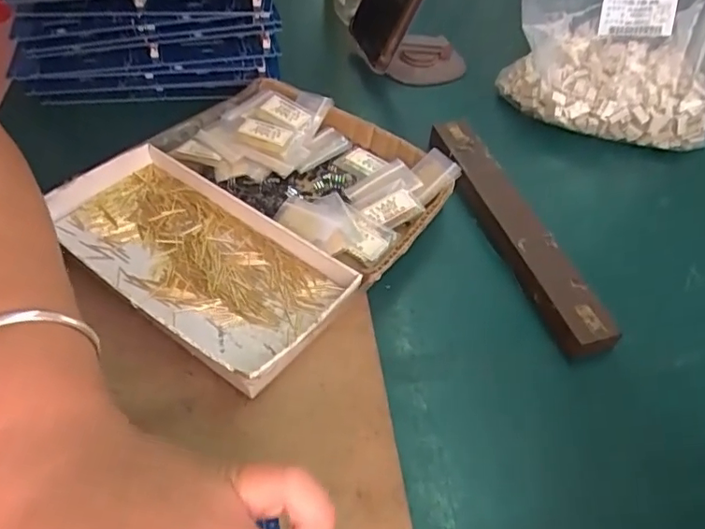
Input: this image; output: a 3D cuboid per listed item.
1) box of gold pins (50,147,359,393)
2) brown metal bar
[{"bbox_3d":[-0.095,-0.010,0.331,0.193,0.024,0.092,35,55,22],"label":"box of gold pins"},{"bbox_3d":[0.105,-0.028,0.372,0.034,0.018,0.200,-11,52,-14],"label":"brown metal bar"}]

